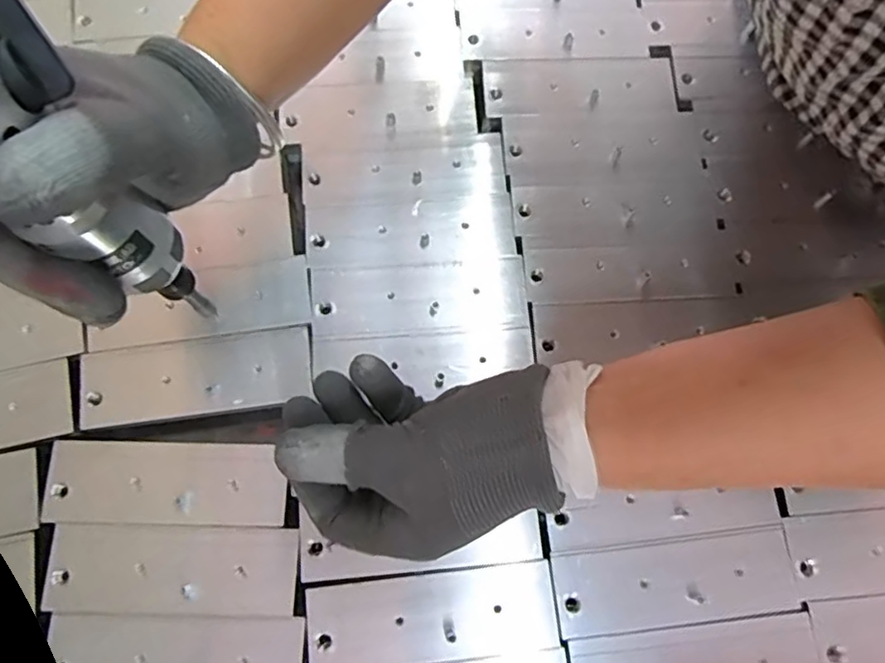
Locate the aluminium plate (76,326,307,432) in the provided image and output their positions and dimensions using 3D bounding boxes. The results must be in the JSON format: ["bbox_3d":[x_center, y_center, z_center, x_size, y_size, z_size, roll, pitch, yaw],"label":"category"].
[{"bbox_3d":[-0.135,0.024,0.339,0.122,0.004,0.042,-8,74,-4],"label":"aluminium plate"}]

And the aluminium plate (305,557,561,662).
[{"bbox_3d":[-0.005,0.143,0.309,0.123,0.005,0.042,-6,74,-4],"label":"aluminium plate"}]

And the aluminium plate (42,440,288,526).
[{"bbox_3d":[-0.144,0.079,0.323,0.120,0.005,0.041,1,73,-1],"label":"aluminium plate"}]

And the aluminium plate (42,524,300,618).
[{"bbox_3d":[-0.136,0.120,0.309,0.121,0.004,0.040,1,73,-2],"label":"aluminium plate"}]

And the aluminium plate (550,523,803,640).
[{"bbox_3d":[0.121,0.129,0.320,0.126,0.004,0.042,-6,74,-4],"label":"aluminium plate"}]

